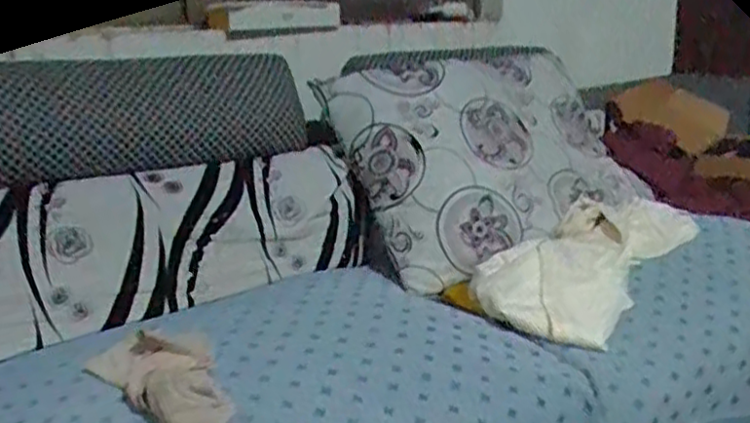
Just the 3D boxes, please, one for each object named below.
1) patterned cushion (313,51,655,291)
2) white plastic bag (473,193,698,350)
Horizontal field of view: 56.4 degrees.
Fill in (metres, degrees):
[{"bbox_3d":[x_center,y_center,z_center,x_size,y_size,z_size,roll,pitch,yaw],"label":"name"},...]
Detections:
[{"bbox_3d":[0.290,-0.180,1.648,0.758,0.557,0.130,-19,-17,-30],"label":"patterned cushion"},{"bbox_3d":[0.452,0.076,1.447,0.270,0.062,0.584,30,42,28],"label":"white plastic bag"}]

